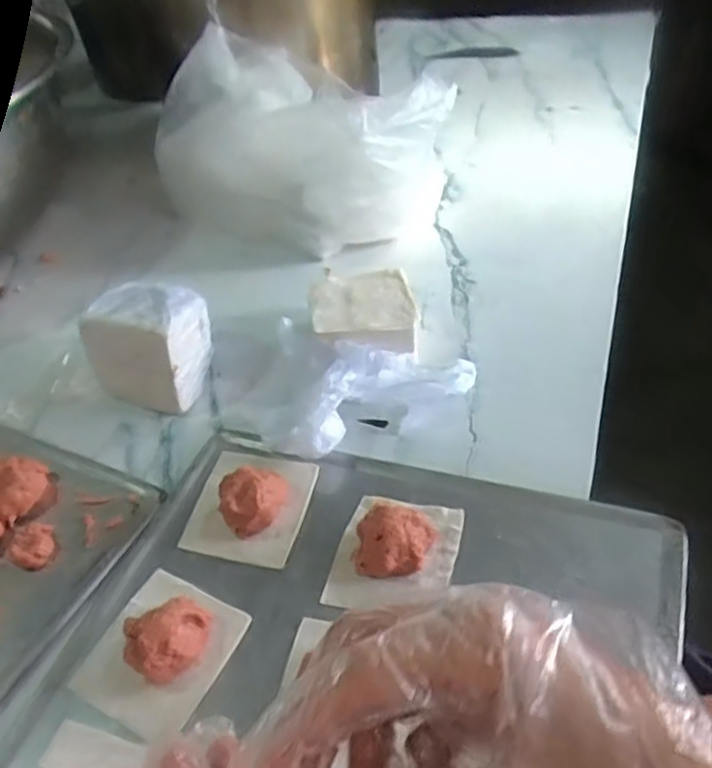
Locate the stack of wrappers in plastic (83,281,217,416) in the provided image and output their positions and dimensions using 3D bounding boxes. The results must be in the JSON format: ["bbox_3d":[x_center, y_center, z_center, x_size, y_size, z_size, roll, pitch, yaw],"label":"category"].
[{"bbox_3d":[-0.164,-0.036,0.570,0.089,0.075,0.081,12,46,20],"label":"stack of wrappers in plastic"}]

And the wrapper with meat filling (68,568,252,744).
[{"bbox_3d":[-0.115,0.147,0.402,0.075,0.033,0.085,15,47,23],"label":"wrapper with meat filling"}]

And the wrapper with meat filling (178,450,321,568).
[{"bbox_3d":[-0.073,0.073,0.472,0.076,0.030,0.084,7,44,15],"label":"wrapper with meat filling"}]

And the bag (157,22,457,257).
[{"bbox_3d":[-0.054,-0.224,0.682,0.287,0.166,0.133,24,51,30],"label":"bag"}]

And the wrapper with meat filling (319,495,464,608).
[{"bbox_3d":[0.024,0.095,0.427,0.074,0.031,0.077,7,44,15],"label":"wrapper with meat filling"}]

